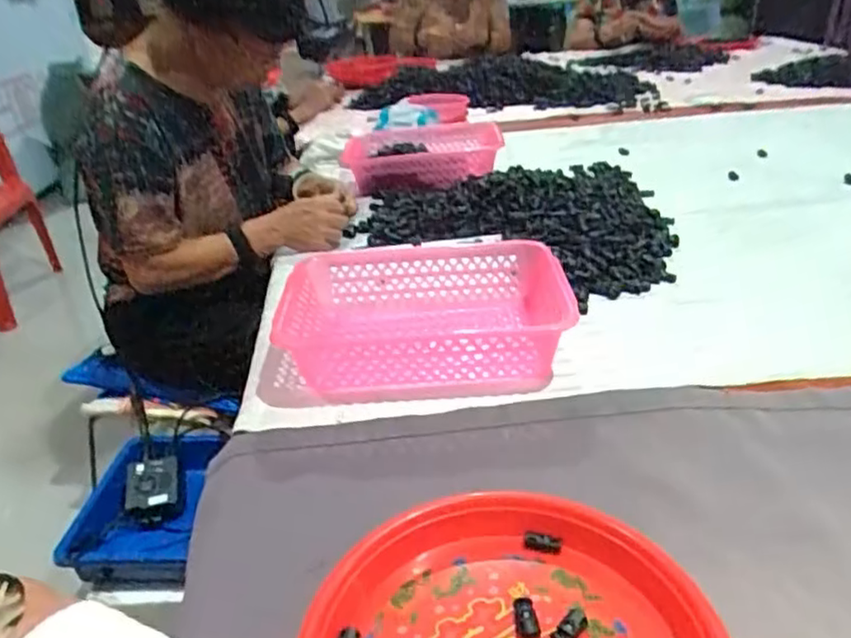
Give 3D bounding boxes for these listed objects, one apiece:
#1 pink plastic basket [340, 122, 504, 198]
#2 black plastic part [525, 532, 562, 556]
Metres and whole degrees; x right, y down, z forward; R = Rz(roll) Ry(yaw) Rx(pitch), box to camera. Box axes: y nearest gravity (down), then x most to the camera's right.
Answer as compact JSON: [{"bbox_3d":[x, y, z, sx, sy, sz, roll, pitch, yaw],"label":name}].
[{"bbox_3d":[-0.011,-0.321,1.290,0.313,0.080,0.233,-2,30,3],"label":"pink plastic basket"},{"bbox_3d":[0.087,0.167,0.490,0.027,0.007,0.010,7,32,22],"label":"black plastic part"}]

